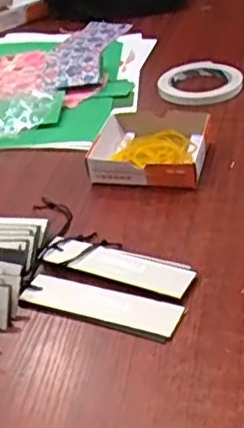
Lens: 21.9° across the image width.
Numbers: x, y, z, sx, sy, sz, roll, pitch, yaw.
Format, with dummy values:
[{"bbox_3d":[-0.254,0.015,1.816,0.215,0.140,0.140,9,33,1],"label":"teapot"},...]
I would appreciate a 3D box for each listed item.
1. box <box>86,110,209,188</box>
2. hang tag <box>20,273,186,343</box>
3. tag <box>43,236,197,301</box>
[{"bbox_3d":[0.031,-0.072,0.668,0.119,0.032,0.135,5,35,15],"label":"box"},{"bbox_3d":[-0.017,0.067,0.480,0.124,0.006,0.034,11,37,24],"label":"hang tag"},{"bbox_3d":[-0.005,0.041,0.512,0.127,0.010,0.041,14,39,28],"label":"tag"}]

